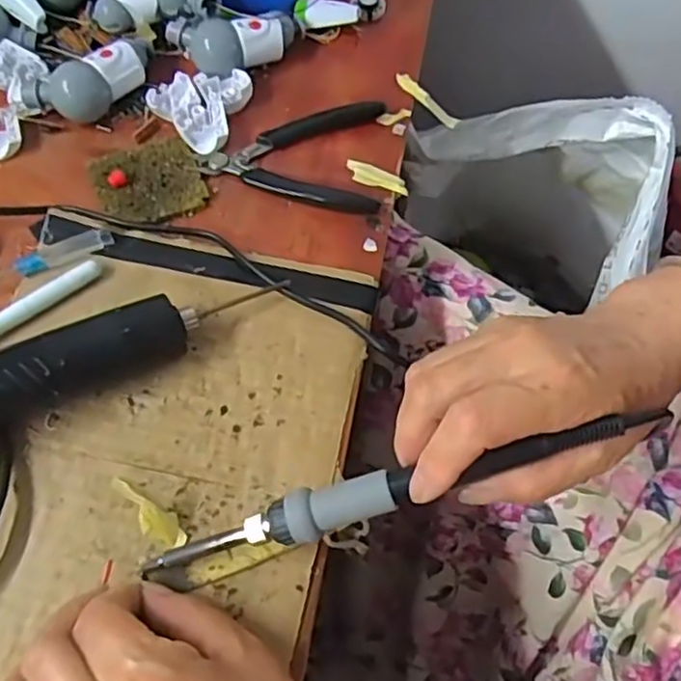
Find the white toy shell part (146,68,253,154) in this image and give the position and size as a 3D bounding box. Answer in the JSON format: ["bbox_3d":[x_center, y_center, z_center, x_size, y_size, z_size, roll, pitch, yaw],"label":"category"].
[{"bbox_3d":[-0.093,-0.152,0.446,0.060,0.012,0.060,18,62,6],"label":"white toy shell part"}]

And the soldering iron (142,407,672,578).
[{"bbox_3d":[0.018,0.064,0.289,0.223,0.018,0.019,-19,62,11],"label":"soldering iron"}]

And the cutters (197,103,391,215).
[{"bbox_3d":[-0.029,-0.116,0.431,0.108,0.011,0.082,3,62,-3],"label":"cutters"}]

